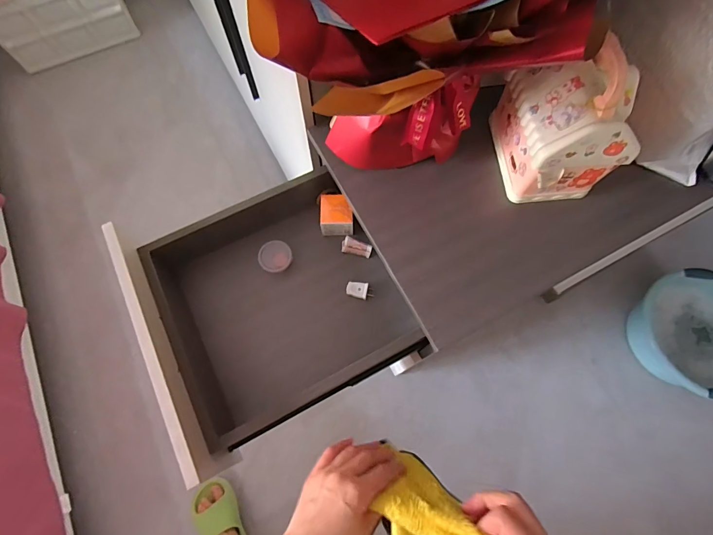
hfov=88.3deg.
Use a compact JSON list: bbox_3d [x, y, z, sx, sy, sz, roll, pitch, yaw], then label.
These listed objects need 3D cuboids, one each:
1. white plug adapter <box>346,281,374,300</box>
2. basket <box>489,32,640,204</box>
[{"bbox_3d":[0.007,0.045,0.723,0.051,0.015,0.032,9,70,3],"label":"white plug adapter"},{"bbox_3d":[0.307,-0.219,0.545,0.135,0.186,0.176,-4,70,-1],"label":"basket"}]

